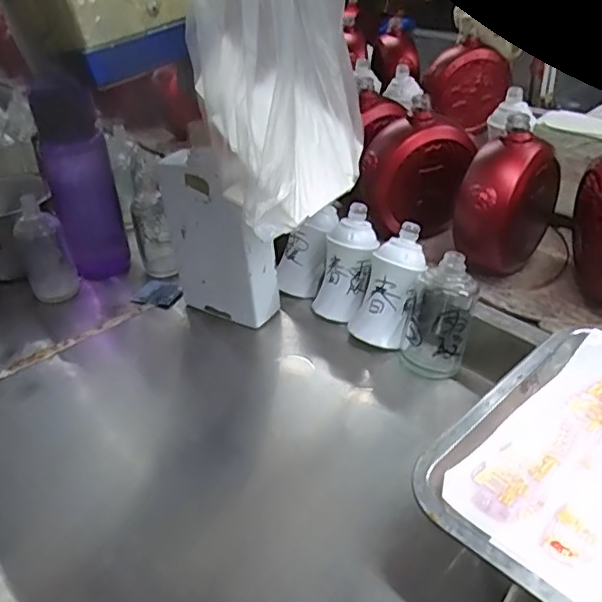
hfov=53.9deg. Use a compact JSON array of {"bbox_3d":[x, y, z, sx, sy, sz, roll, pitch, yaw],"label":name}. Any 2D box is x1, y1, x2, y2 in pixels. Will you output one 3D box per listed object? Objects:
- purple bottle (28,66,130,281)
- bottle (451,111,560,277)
[{"bbox_3d":[-0.253,-0.130,0.688,0.077,0.231,0.063,-20,37,-18],"label":"purple bottle"},{"bbox_3d":[0.205,-0.097,0.603,0.119,0.141,0.055,-32,43,-32],"label":"bottle"}]

